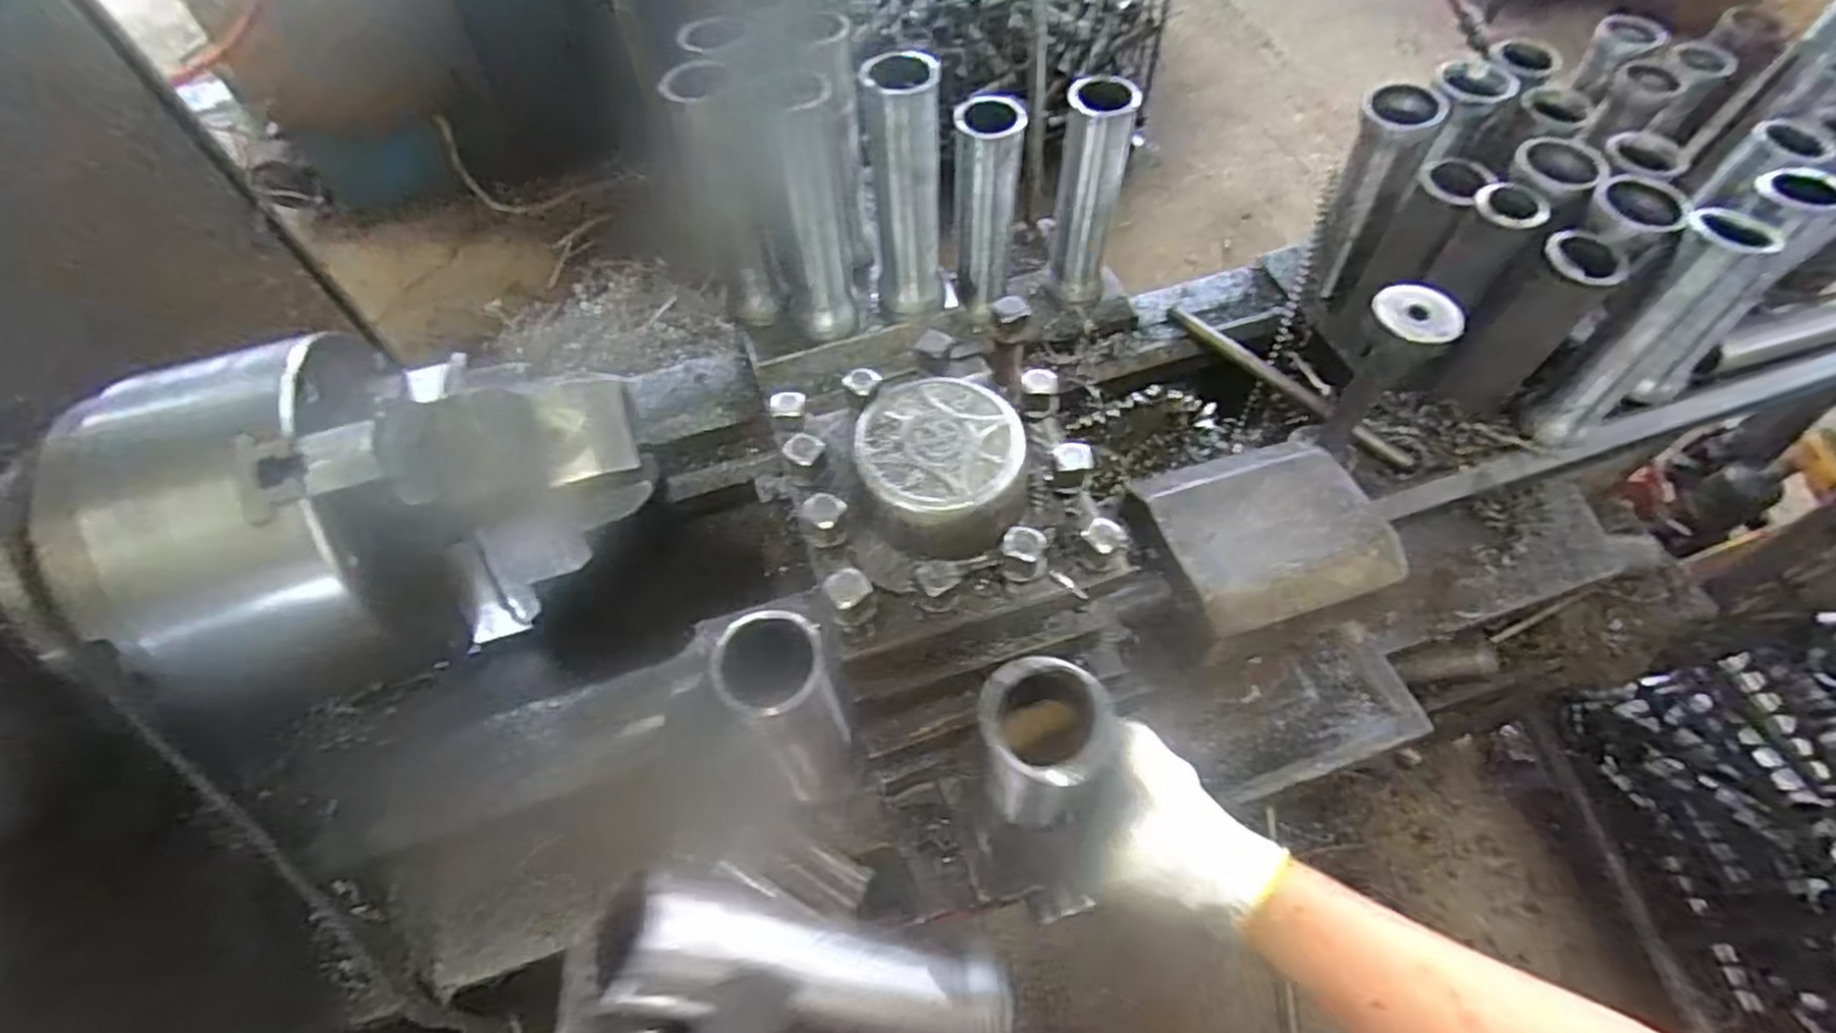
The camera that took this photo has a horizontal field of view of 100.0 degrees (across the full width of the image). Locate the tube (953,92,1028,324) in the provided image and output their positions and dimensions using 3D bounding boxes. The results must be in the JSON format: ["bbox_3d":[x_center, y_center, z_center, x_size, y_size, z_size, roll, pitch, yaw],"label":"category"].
[{"bbox_3d":[0.054,-0.248,0.633,0.052,0.172,0.043,-1,58,1],"label":"tube"}]

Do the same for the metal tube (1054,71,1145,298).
[{"bbox_3d":[0.143,-0.275,0.662,0.060,0.179,0.049,9,59,8],"label":"metal tube"}]

